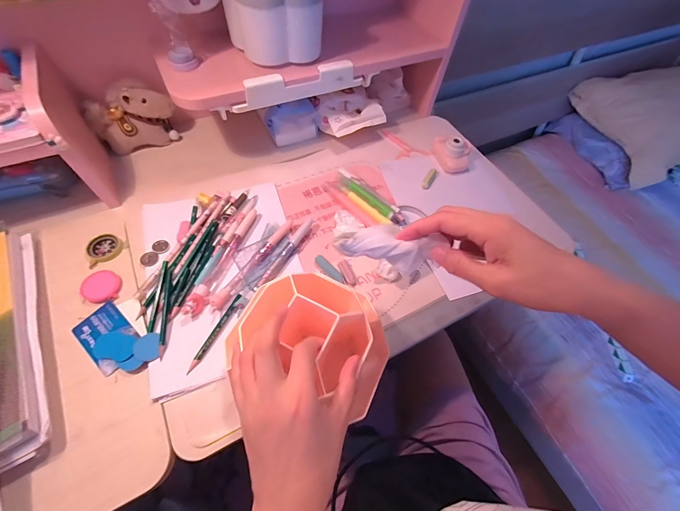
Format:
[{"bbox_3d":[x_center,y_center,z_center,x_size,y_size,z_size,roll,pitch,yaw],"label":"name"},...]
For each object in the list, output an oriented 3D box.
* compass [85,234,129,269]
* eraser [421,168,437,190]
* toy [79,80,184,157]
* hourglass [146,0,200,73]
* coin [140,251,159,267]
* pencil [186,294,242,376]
[{"bbox_3d":[-0.349,-0.012,0.446,0.052,0.012,0.045,-33,66,-22],"label":"compass"},{"bbox_3d":[0.169,-0.146,0.568,0.017,0.014,0.051,29,60,13],"label":"eraser"},{"bbox_3d":[-0.358,-0.239,0.523,0.128,0.096,0.047,-26,64,-19],"label":"toy"},{"bbox_3d":[-0.234,-0.320,0.420,0.041,0.099,0.041,-10,60,-10],"label":"hourglass"},{"bbox_3d":[-0.278,0.005,0.440,0.023,0.004,0.022,7,67,-17],"label":"coin"},{"bbox_3d":[-0.161,0.098,0.389,0.007,0.009,0.110,23,59,10],"label":"pencil"}]

